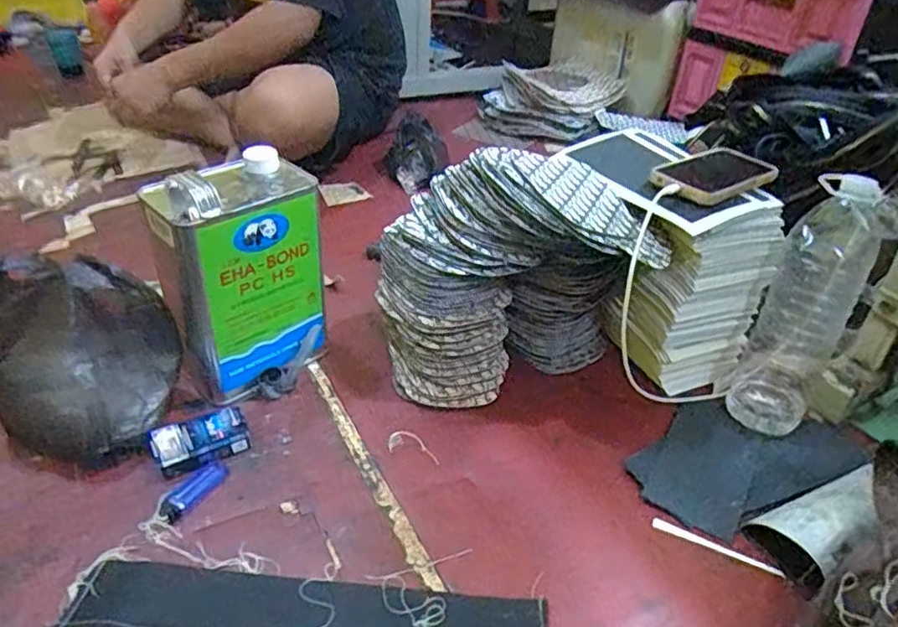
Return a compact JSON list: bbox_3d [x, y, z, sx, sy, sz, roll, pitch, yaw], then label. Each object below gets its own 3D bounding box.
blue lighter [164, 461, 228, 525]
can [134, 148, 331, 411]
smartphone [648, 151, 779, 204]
[{"bbox_3d":[-0.255,0.178,0.655,0.024,0.011,0.076,18,41,24],"label":"blue lighter"},{"bbox_3d":[-0.236,-0.038,0.755,0.159,0.253,0.107,-29,46,-36],"label":"can"},{"bbox_3d":[0.305,-0.160,0.742,0.161,0.013,0.087,-23,49,-32],"label":"smartphone"}]

